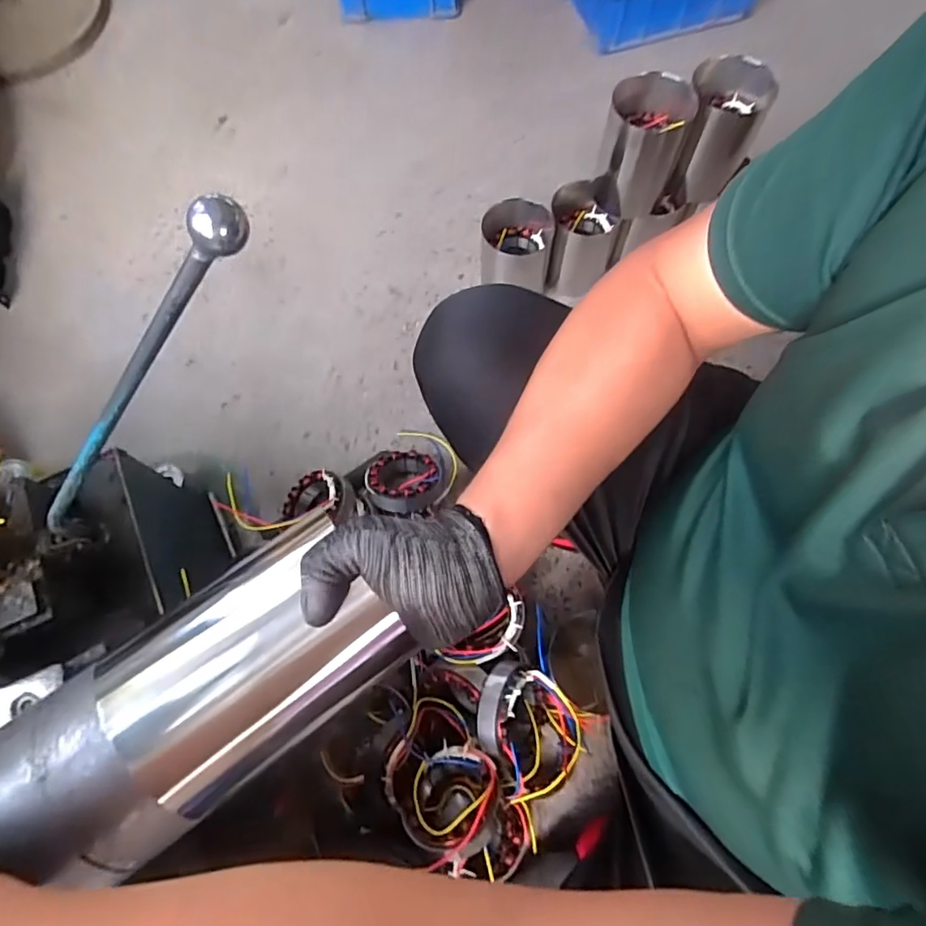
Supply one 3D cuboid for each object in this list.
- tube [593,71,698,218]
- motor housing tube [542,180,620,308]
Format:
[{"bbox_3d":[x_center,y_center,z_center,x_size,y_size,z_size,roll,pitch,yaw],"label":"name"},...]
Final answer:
[{"bbox_3d":[0.273,-0.479,0.867,0.116,0.163,0.106,13,70,7],"label":"tube"},{"bbox_3d":[0.208,-0.396,1.007,0.105,0.142,0.133,3,69,3],"label":"motor housing tube"}]

